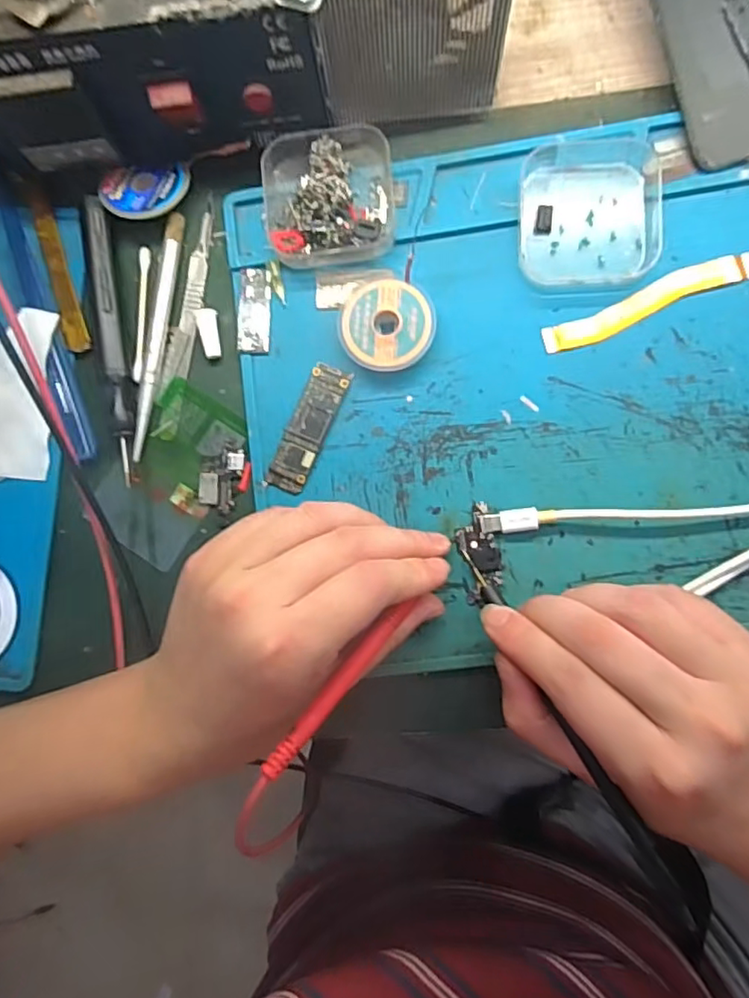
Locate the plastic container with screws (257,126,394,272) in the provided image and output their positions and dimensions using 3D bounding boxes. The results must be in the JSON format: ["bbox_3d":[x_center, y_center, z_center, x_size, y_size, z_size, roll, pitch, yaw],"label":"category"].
[{"bbox_3d":[-0.023,-0.150,0.284,0.062,0.020,0.066,-4,87,5],"label":"plastic container with screws"}]

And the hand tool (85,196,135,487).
[{"bbox_3d":[-0.130,-0.080,0.293,0.011,0.011,0.142,-9,86,5],"label":"hand tool"}]

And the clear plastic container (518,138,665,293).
[{"bbox_3d":[0.102,-0.137,0.278,0.064,0.012,0.071,-1,87,5],"label":"clear plastic container"}]

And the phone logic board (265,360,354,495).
[{"bbox_3d":[-0.032,-0.035,0.286,0.020,0.005,0.064,23,89,6],"label":"phone logic board"}]

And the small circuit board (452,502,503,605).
[{"bbox_3d":[0.048,0.025,0.273,0.020,0.005,0.045,-8,80,5],"label":"small circuit board"}]

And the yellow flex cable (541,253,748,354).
[{"bbox_3d":[0.129,-0.093,0.276,0.101,0.004,0.017,-23,85,4],"label":"yellow flex cable"}]

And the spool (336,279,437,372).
[{"bbox_3d":[0.006,-0.082,0.282,0.045,0.011,0.041,0,87,5],"label":"spool"}]

